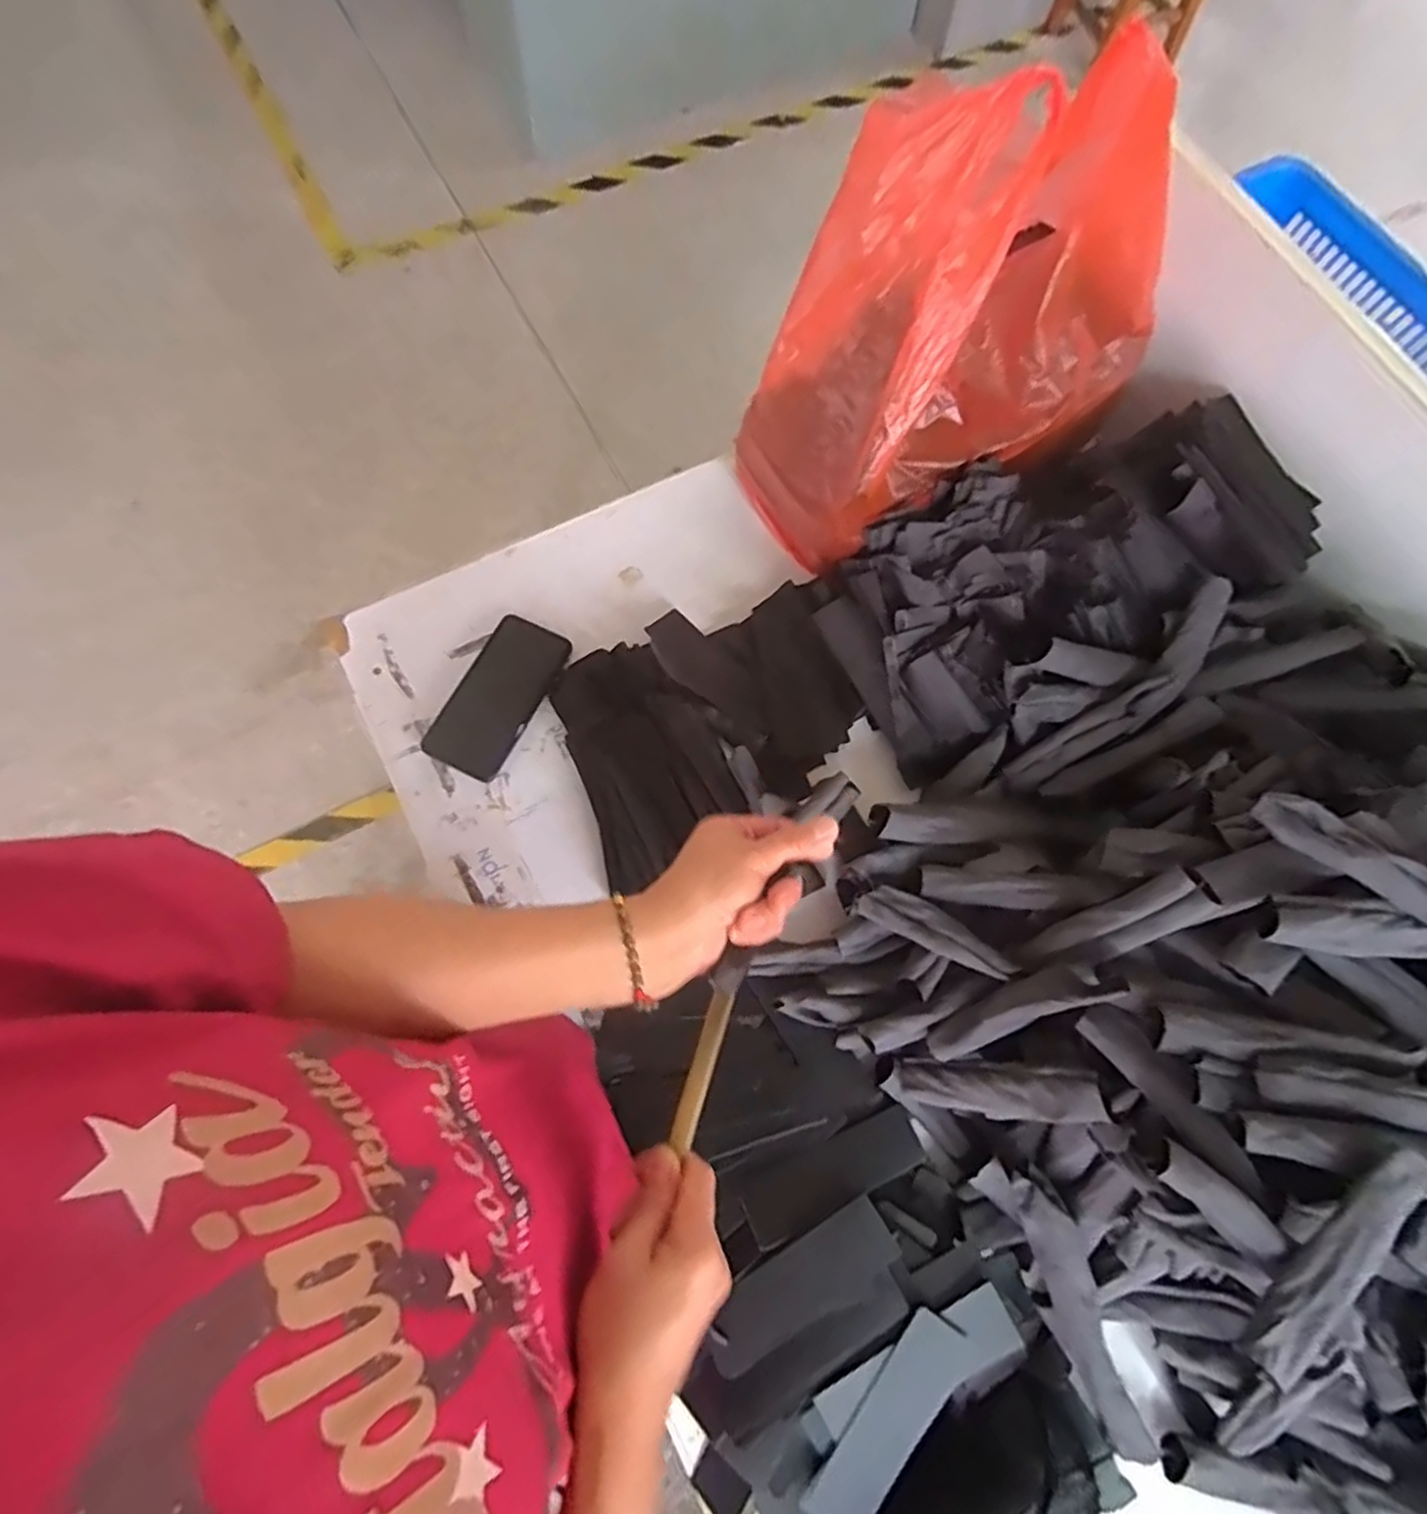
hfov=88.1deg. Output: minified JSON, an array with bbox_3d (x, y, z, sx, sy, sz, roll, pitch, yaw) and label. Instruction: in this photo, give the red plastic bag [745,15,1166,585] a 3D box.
[{"bbox_3d":[0.212,-0.375,0.648,0.329,0.329,0.187,-28,76,-10],"label":"red plastic bag"}]

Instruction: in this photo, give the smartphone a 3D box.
[{"bbox_3d":[-0.211,-0.061,0.723,0.081,0.010,0.163,28,74,6],"label":"smartphone"}]

